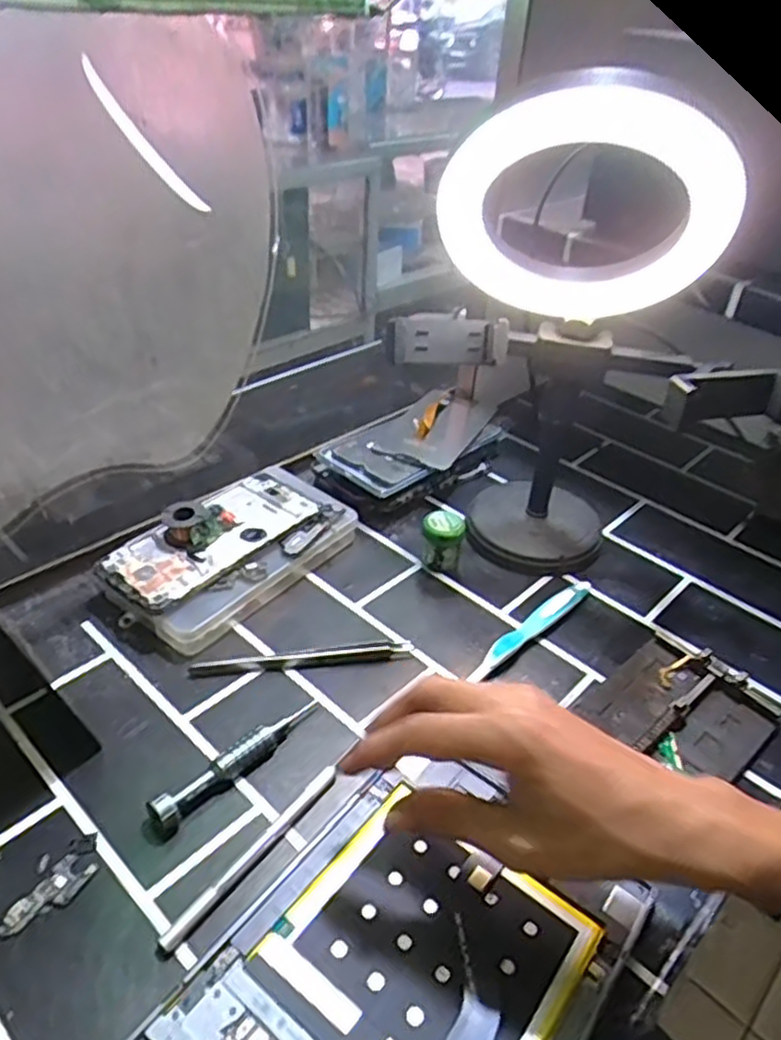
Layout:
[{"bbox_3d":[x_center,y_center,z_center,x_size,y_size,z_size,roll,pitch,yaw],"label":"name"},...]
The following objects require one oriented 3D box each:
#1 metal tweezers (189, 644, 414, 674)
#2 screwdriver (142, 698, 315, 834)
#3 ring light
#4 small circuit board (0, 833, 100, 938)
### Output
[{"bbox_3d":[-0.054,0.089,0.465,0.139,0.005,0.013,-3,36,-10],"label":"metal tweezers"},{"bbox_3d":[-0.081,0.129,0.399,0.013,0.018,0.109,31,44,32],"label":"screwdriver"},{"bbox_3d":[0.119,-0.117,0.510,0.169,0.306,0.192,12,37,11],"label":"ring light"},{"bbox_3d":[-0.161,0.174,0.349,0.028,0.005,0.052,28,44,33],"label":"small circuit board"}]

